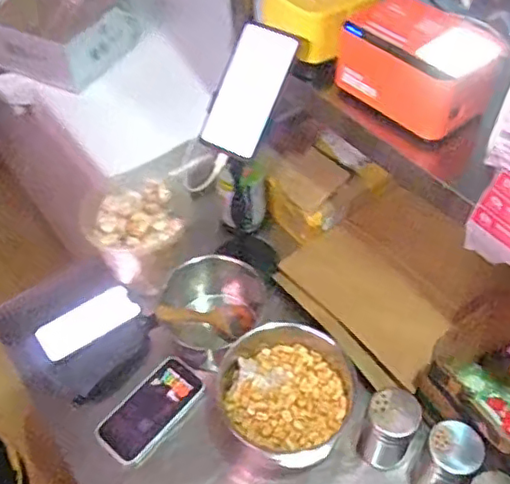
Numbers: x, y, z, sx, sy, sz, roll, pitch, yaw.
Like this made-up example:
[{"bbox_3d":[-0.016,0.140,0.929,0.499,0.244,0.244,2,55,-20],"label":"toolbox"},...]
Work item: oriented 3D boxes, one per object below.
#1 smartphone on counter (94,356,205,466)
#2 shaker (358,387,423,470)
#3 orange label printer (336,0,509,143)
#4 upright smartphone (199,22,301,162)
[{"bbox_3d":[-0.143,0.229,0.830,0.079,0.016,0.151,33,58,26],"label":"smartphone on counter"},{"bbox_3d":[0.170,0.241,0.763,0.062,0.128,0.061,29,57,24],"label":"shaker"},{"bbox_3d":[0.194,-0.209,0.720,0.181,0.096,0.097,35,59,27],"label":"orange label printer"},{"bbox_3d":[-0.010,-0.188,0.752,0.084,0.158,0.013,28,12,20],"label":"upright smartphone"}]

